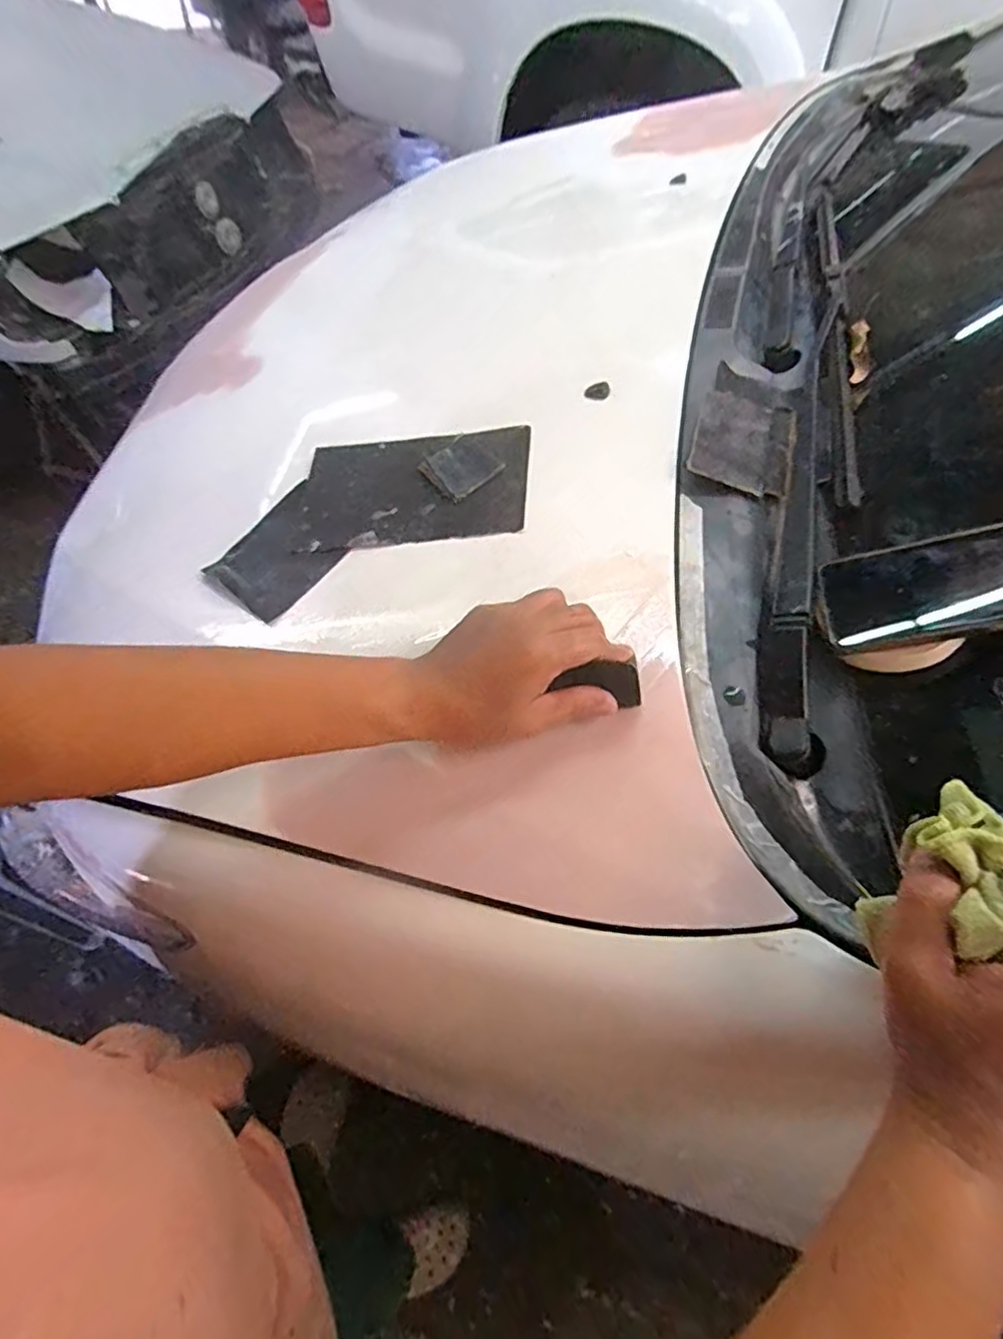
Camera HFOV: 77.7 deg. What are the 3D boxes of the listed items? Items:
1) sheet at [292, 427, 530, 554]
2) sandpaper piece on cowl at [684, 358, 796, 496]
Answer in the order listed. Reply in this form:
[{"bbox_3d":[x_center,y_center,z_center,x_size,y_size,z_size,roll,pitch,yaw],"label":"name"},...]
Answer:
[{"bbox_3d":[-0.087,-0.175,0.597,0.222,0.005,0.141,-3,58,12],"label":"sheet"},{"bbox_3d":[0.227,-0.219,0.570,0.088,0.009,0.162,26,59,-1],"label":"sandpaper piece on cowl"}]

